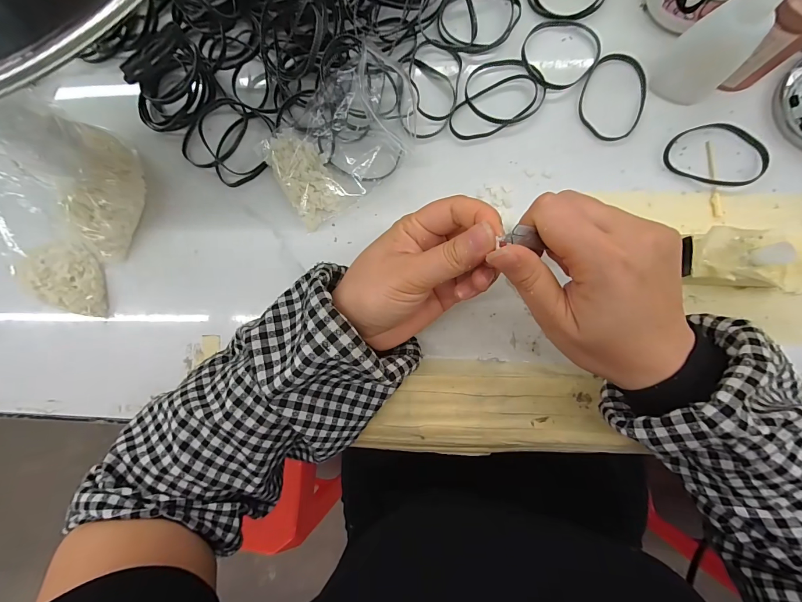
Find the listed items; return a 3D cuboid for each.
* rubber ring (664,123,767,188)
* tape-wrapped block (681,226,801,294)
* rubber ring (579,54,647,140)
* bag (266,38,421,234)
[{"bbox_3d":[0.240,-0.114,0.257,0.070,0.006,0.047,13,90,6],"label":"rubber ring"},{"bbox_3d":[0.236,-0.027,0.235,0.081,0.042,0.040,1,88,6],"label":"tape-wrapped block"},{"bbox_3d":[0.168,-0.162,0.266,0.049,0.004,0.066,12,89,6],"label":"rubber ring"},{"bbox_3d":[-0.045,-0.134,0.277,0.140,0.018,0.090,-43,85,3],"label":"bag"}]

